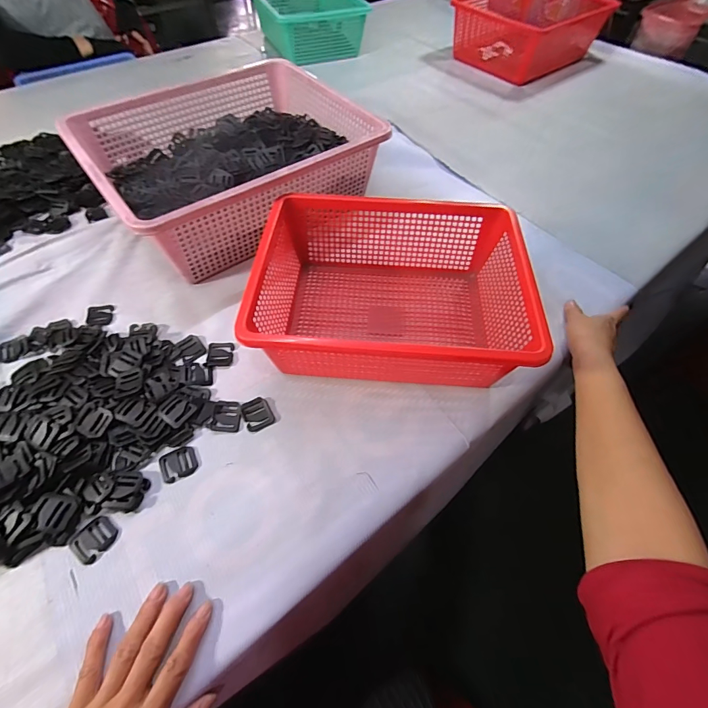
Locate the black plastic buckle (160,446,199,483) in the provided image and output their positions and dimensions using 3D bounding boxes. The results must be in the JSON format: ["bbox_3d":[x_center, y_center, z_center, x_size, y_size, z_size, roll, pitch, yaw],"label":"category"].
[{"bbox_3d":[-0.180,0.111,0.382,0.035,0.004,0.031,-22,59,-14],"label":"black plastic buckle"}]

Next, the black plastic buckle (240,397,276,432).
[{"bbox_3d":[-0.106,0.065,0.414,0.032,0.004,0.037,-21,59,-14],"label":"black plastic buckle"}]

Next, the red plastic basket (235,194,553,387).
[{"bbox_3d":[0.044,-0.080,0.456,0.295,0.101,0.240,4,56,2],"label":"red plastic basket"}]

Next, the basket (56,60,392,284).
[{"bbox_3d":[-0.188,-0.296,0.584,0.372,0.126,0.324,-33,62,-20],"label":"basket"}]

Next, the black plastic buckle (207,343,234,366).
[{"bbox_3d":[-0.163,0.000,0.458,0.029,0.004,0.033,-5,56,-3],"label":"black plastic buckle"}]

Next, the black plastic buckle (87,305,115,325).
[{"bbox_3d":[-0.334,-0.051,0.493,0.029,0.006,0.034,-9,57,-6],"label":"black plastic buckle"}]

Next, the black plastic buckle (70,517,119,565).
[{"bbox_3d":[-0.237,0.168,0.342,0.030,0.004,0.036,36,63,21],"label":"black plastic buckle"}]

